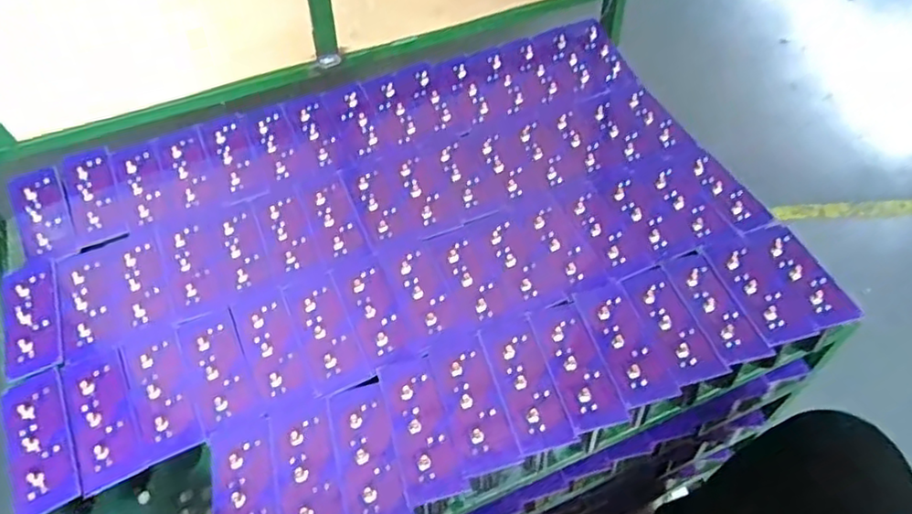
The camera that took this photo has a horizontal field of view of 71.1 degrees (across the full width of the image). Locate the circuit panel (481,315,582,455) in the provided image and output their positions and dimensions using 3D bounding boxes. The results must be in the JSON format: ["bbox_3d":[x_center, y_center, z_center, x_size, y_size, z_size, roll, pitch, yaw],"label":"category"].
[{"bbox_3d":[0.065,0.116,0.600,0.053,0.008,0.134,-14,52,-8],"label":"circuit panel"}]

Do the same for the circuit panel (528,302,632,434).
[{"bbox_3d":[0.114,0.098,0.606,0.051,0.009,0.132,-14,53,-9],"label":"circuit panel"}]

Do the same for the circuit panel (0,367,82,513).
[{"bbox_3d":[-0.375,0.162,0.572,0.050,0.010,0.134,-24,55,-15],"label":"circuit panel"}]

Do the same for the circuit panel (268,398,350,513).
[{"bbox_3d":[-0.128,0.185,0.549,0.054,0.005,0.129,-16,54,-10],"label":"circuit panel"}]

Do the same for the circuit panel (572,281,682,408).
[{"bbox_3d":[0.163,0.081,0.623,0.053,0.012,0.130,-13,50,-8],"label":"circuit panel"}]

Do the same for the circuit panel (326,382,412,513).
[{"bbox_3d":[-0.077,0.174,0.562,0.049,0.008,0.130,-17,51,-7],"label":"circuit panel"}]

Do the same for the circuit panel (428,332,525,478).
[{"bbox_3d":[0.015,0.130,0.587,0.054,0.006,0.129,-14,53,-9],"label":"circuit panel"}]

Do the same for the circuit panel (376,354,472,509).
[{"bbox_3d":[-0.033,0.150,0.573,0.052,0.008,0.133,-15,53,-9],"label":"circuit panel"}]

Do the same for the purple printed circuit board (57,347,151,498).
[{"bbox_3d":[-0.327,0.147,0.589,0.053,0.004,0.137,-25,56,-16],"label":"purple printed circuit board"}]

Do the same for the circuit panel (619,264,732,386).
[{"bbox_3d":[0.212,0.064,0.633,0.053,0.009,0.131,-15,49,-8],"label":"circuit panel"}]

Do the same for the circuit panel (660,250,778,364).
[{"bbox_3d":[0.260,0.049,0.640,0.050,0.007,0.132,-13,48,-7],"label":"circuit panel"}]

